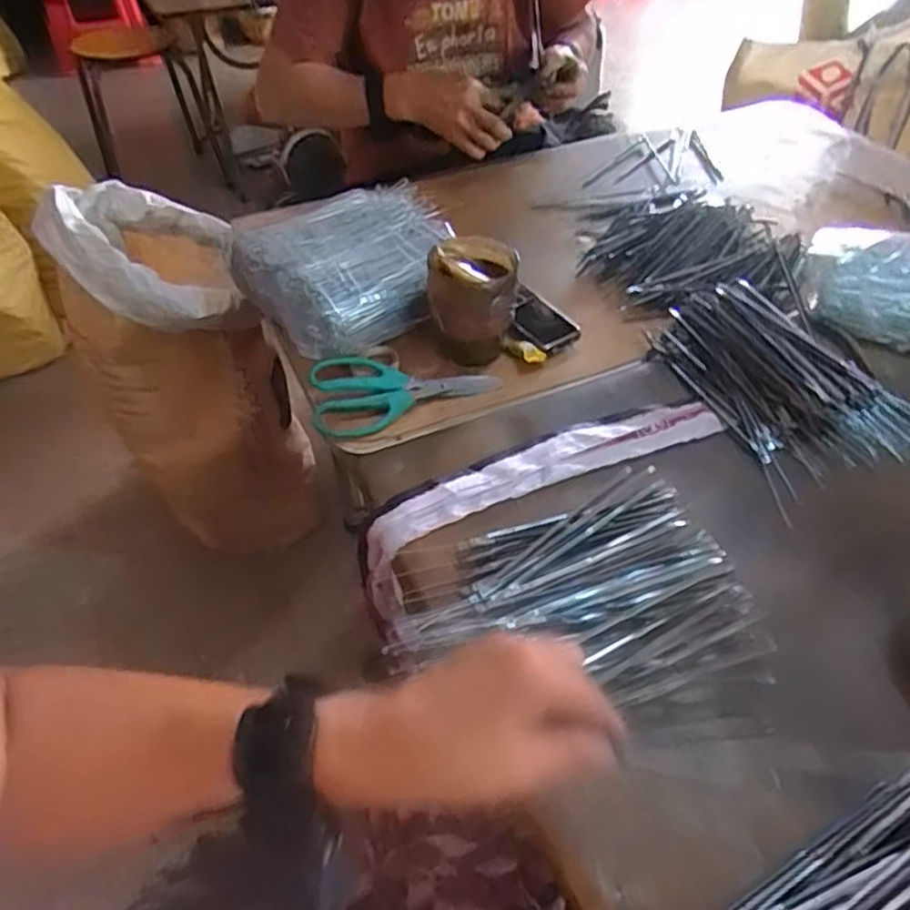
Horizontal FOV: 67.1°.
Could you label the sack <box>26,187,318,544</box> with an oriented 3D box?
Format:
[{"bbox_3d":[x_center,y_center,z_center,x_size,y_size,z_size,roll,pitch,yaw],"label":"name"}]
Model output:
[{"bbox_3d":[-0.408,-0.104,1.126,0.258,0.658,0.298,-35,35,-31],"label":"sack"}]

